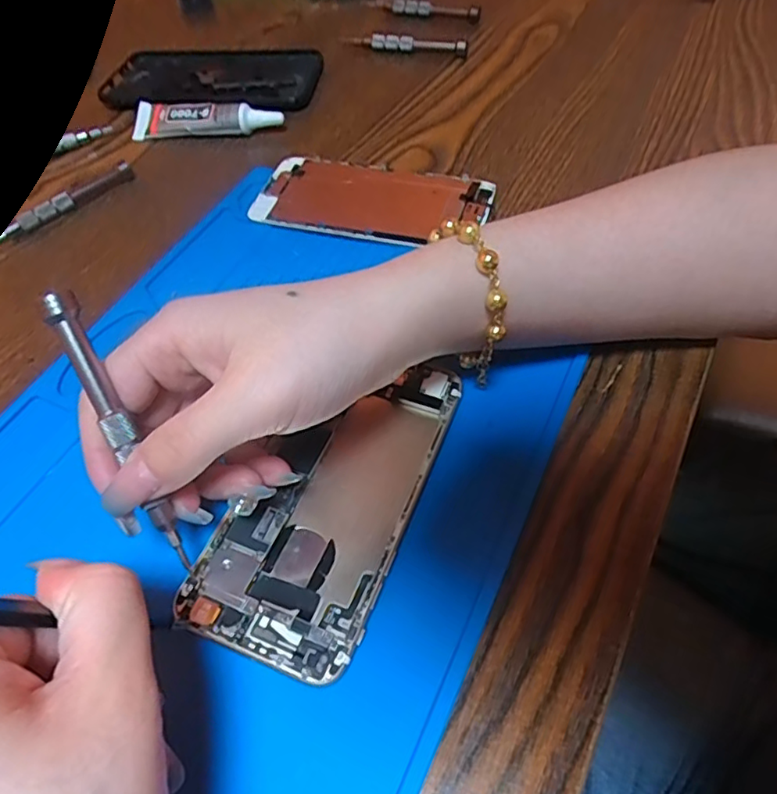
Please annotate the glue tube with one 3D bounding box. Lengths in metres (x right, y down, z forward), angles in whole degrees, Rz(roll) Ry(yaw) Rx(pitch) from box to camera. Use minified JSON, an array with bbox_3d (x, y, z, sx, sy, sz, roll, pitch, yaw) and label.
[{"bbox_3d":[-0.123,-0.187,0.395,0.104,0.017,0.021,4,55,7],"label":"glue tube"}]

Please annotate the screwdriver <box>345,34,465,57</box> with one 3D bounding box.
[{"bbox_3d":[0.012,-0.273,0.451,0.098,0.011,0.009,12,56,12],"label":"screwdriver"}]

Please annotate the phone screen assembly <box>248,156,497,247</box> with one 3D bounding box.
[{"bbox_3d":[-0.010,-0.114,0.340,0.133,0.010,0.065,12,56,12],"label":"phone screen assembly"}]

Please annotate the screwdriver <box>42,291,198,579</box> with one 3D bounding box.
[{"bbox_3d":[-0.087,0.016,0.196,0.009,0.106,0.011,-23,13,-12],"label":"screwdriver"}]

